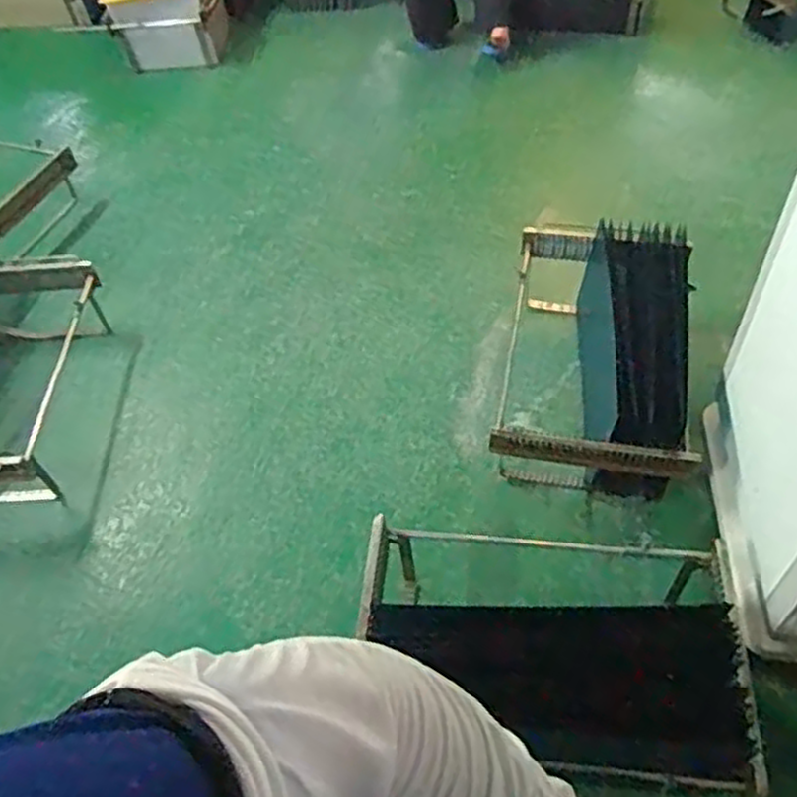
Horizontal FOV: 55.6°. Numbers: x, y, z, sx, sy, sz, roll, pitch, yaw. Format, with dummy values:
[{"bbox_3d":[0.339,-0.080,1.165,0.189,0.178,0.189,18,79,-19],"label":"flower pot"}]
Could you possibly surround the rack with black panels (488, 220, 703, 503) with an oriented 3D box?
[{"bbox_3d":[0.479,-0.115,1.831,0.416,0.364,0.686,7,54,11],"label":"rack with black panels"}]

